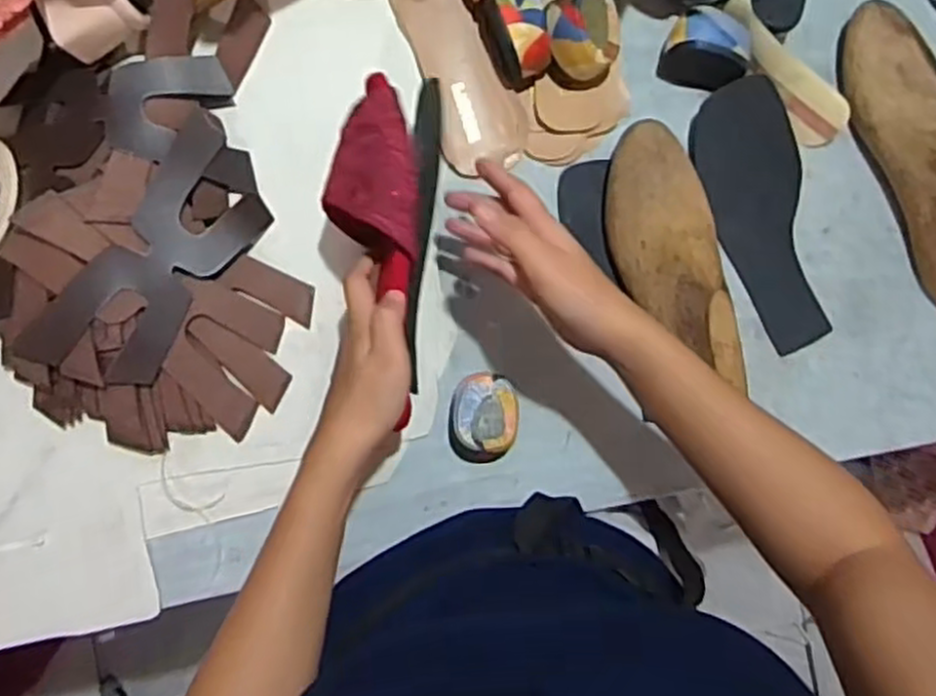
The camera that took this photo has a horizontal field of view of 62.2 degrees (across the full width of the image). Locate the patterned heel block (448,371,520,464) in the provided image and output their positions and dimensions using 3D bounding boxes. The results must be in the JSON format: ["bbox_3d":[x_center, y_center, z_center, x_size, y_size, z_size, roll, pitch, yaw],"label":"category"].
[{"bbox_3d":[0.012,0.051,0.572,0.049,0.035,0.064,5,88,-2],"label":"patterned heel block"}]

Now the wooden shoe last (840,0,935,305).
[{"bbox_3d":[0.352,-0.147,0.573,0.071,0.077,0.247,-21,90,-3],"label":"wooden shoe last"}]

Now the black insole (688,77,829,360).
[{"bbox_3d":[0.233,-0.102,0.605,0.080,0.010,0.205,-19,94,-3],"label":"black insole"}]

